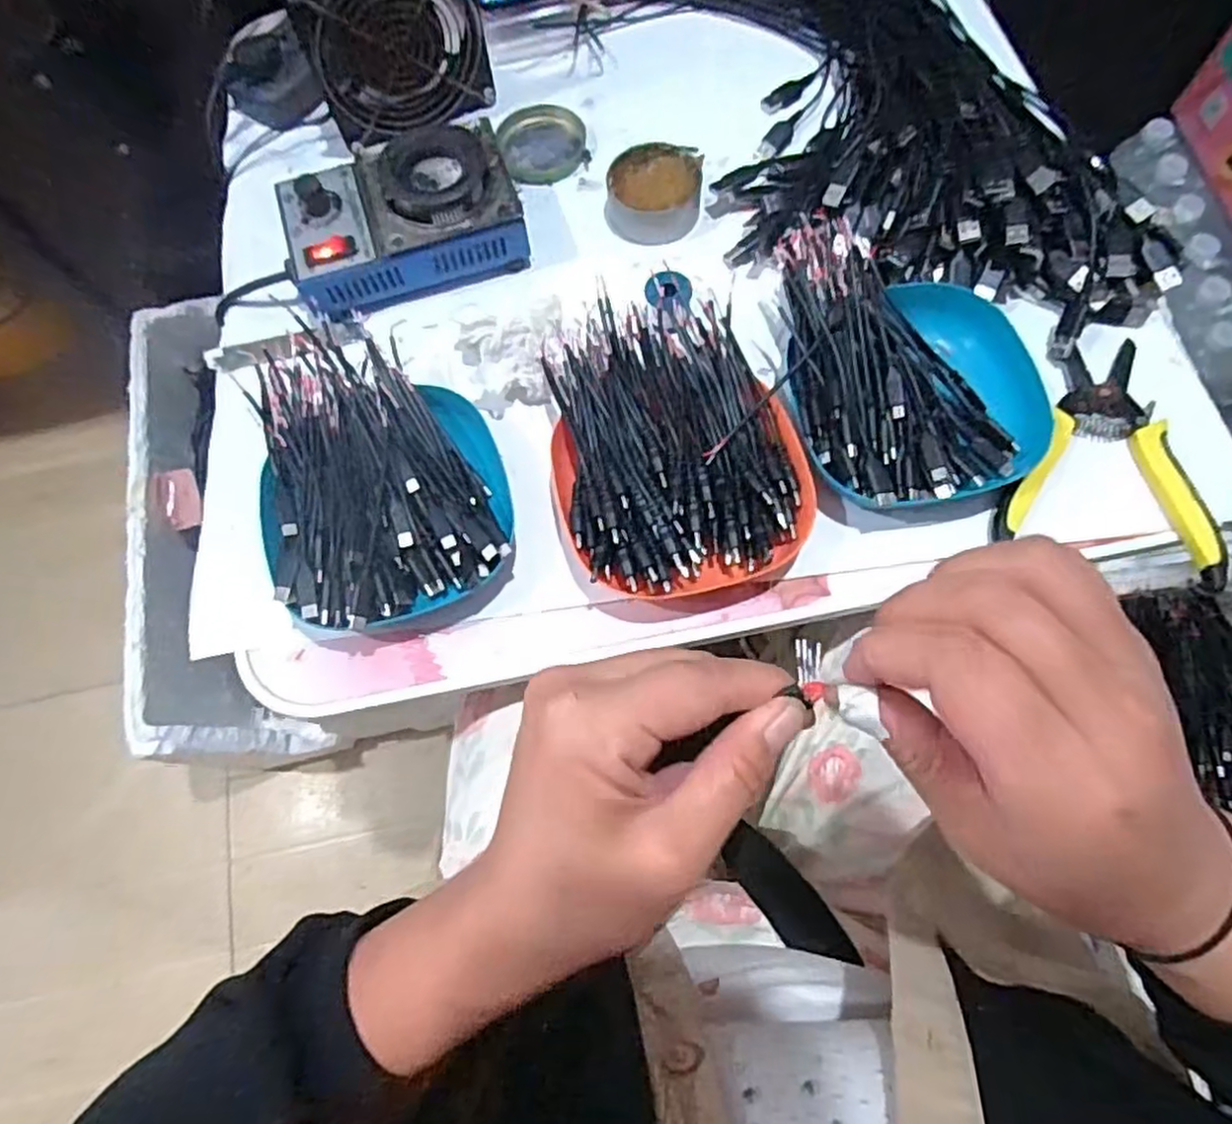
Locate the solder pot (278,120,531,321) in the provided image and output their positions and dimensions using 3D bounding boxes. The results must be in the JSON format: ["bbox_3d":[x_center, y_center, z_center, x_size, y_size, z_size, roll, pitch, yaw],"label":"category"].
[{"bbox_3d":[-0.140,-0.228,0.481,0.152,0.053,0.100,-19,72,-4],"label":"solder pot"}]

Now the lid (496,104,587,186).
[{"bbox_3d":[-0.055,-0.309,0.542,0.062,0.018,0.054,-3,71,2],"label":"lid"}]

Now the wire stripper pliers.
[{"bbox_3d":[0.295,-0.066,0.428,0.117,0.023,0.146,17,73,8],"label":"wire stripper pliers"}]

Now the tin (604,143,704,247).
[{"bbox_3d":[0.026,-0.256,0.509,0.063,0.027,0.075,5,72,4],"label":"tin"}]

